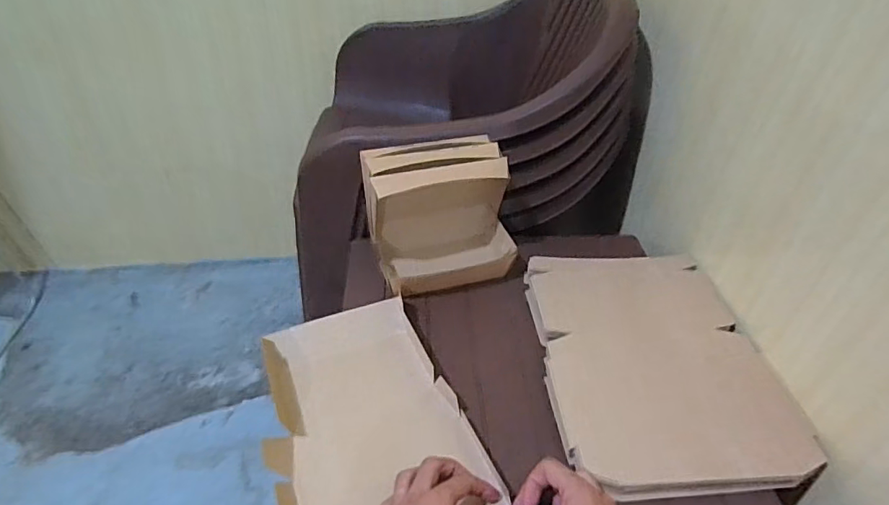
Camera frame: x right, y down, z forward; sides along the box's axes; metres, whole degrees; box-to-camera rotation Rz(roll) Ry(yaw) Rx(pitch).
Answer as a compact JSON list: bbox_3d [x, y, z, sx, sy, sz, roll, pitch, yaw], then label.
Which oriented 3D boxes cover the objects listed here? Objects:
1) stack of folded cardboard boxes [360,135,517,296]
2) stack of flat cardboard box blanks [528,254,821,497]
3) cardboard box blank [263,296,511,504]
[{"bbox_3d":[-0.002,-0.053,0.715,0.186,0.159,0.137,-8,42,-12],"label":"stack of folded cardboard boxes"},{"bbox_3d":[0.247,0.115,0.618,0.254,0.030,0.321,-3,40,-4],"label":"stack of flat cardboard box blanks"},{"bbox_3d":[-0.078,0.187,0.543,0.201,0.035,0.310,-17,43,-20],"label":"cardboard box blank"}]

